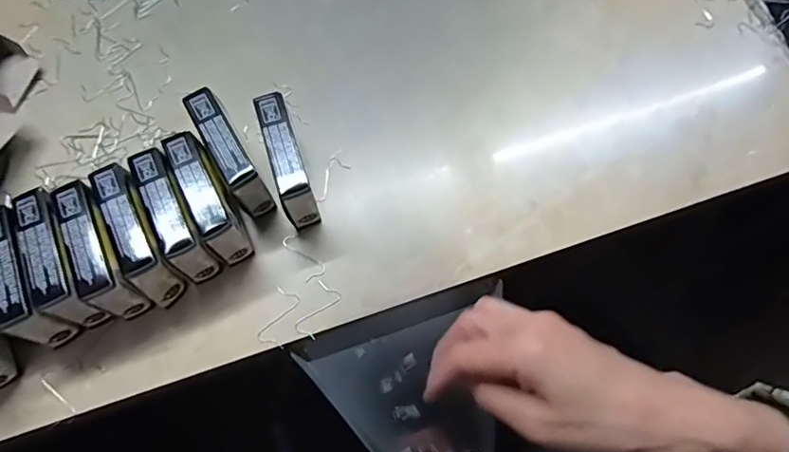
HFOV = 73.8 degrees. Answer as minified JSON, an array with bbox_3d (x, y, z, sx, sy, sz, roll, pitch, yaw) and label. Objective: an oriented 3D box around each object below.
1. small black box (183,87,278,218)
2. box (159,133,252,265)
[{"bbox_3d":[-0.109,-0.046,0.350,0.020,0.057,0.075,-30,71,-11],"label":"small black box"},{"bbox_3d":[-0.115,-0.015,0.338,0.023,0.058,0.074,-26,71,-10],"label":"box"}]

